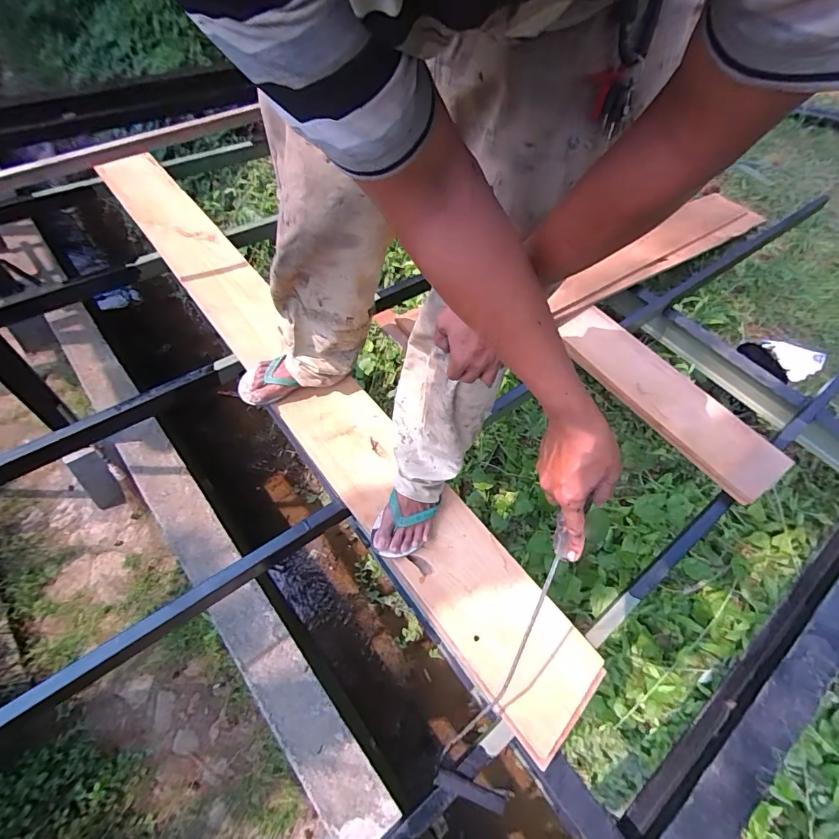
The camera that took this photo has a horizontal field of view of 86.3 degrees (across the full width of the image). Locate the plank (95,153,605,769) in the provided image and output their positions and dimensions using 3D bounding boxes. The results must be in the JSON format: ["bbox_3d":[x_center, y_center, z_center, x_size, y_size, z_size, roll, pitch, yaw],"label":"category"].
[{"bbox_3d":[-0.350,-0.167,1.131,0.198,0.056,1.968,-33,63,-21],"label":"plank"}]

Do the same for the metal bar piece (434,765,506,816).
[{"bbox_3d":[0.080,0.577,0.694,0.120,0.019,0.024,25,57,1],"label":"metal bar piece"}]

